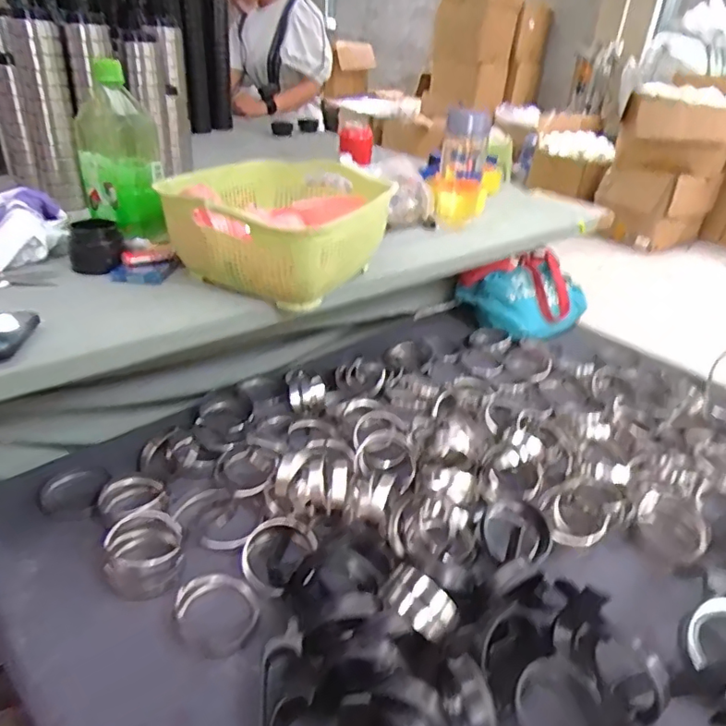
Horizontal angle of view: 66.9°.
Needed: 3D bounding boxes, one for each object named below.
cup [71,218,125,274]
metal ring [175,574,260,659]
[{"bbox_3d":[-0.338,-0.148,0.699,0.063,0.053,0.064,-11,35,-23],"label":"cup"},{"bbox_3d":[-0.131,0.219,0.488,0.065,0.023,0.080,-22,40,-36],"label":"metal ring"}]

